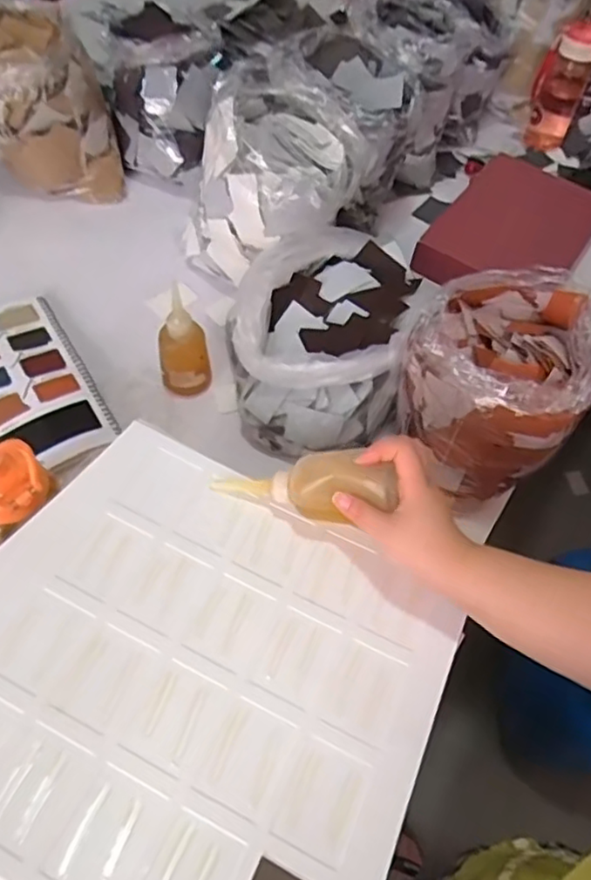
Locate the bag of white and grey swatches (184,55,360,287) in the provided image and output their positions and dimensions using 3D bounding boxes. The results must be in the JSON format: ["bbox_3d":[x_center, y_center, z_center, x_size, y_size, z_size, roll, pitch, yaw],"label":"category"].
[{"bbox_3d":[-0.017,-0.349,0.851,0.196,0.229,0.203,35,62,17],"label":"bag of white and grey swatches"}]

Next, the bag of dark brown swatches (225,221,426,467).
[{"bbox_3d":[0.025,-0.136,0.805,0.231,0.124,0.298,10,58,2],"label":"bag of dark brown swatches"}]

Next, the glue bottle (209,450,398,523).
[{"bbox_3d":[0.007,0.042,0.551,0.168,0.046,0.049,-7,51,34],"label":"glue bottle"}]

